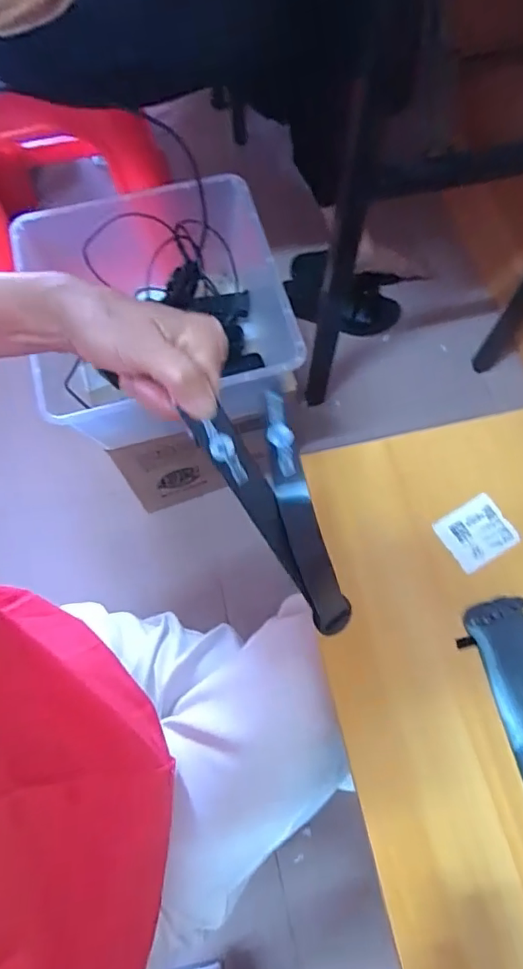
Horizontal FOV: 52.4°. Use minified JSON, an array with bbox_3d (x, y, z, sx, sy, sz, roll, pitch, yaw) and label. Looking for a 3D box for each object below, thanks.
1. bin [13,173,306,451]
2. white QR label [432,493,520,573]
[{"bbox_3d":[-0.134,-0.218,0.701,0.325,0.155,0.274,-15,71,-4],"label":"bin"},{"bbox_3d":[0.184,0.041,0.455,0.058,0.004,0.050,-29,73,-9],"label":"white QR label"}]

